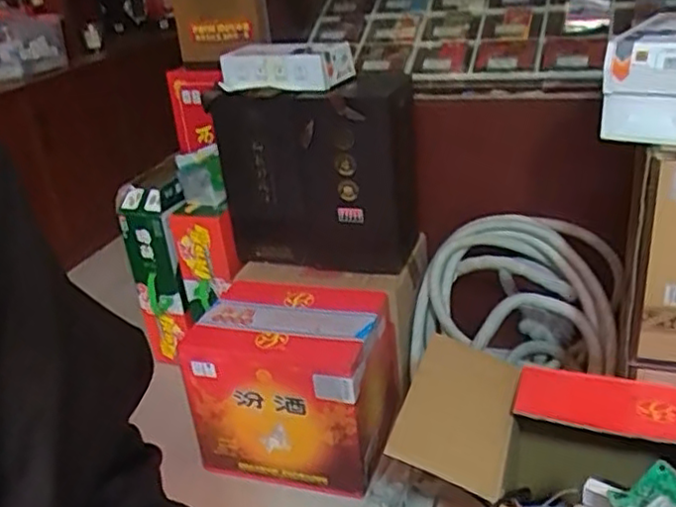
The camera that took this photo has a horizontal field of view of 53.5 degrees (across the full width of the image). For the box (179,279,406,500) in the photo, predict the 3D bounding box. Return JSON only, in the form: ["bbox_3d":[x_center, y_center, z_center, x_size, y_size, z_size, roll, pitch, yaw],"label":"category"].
[{"bbox_3d":[-0.082,0.234,1.269,0.332,0.287,0.267,5,29,22],"label":"box"}]

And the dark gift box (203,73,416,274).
[{"bbox_3d":[-0.033,-0.147,1.301,0.387,0.345,0.132,7,30,25],"label":"dark gift box"}]

